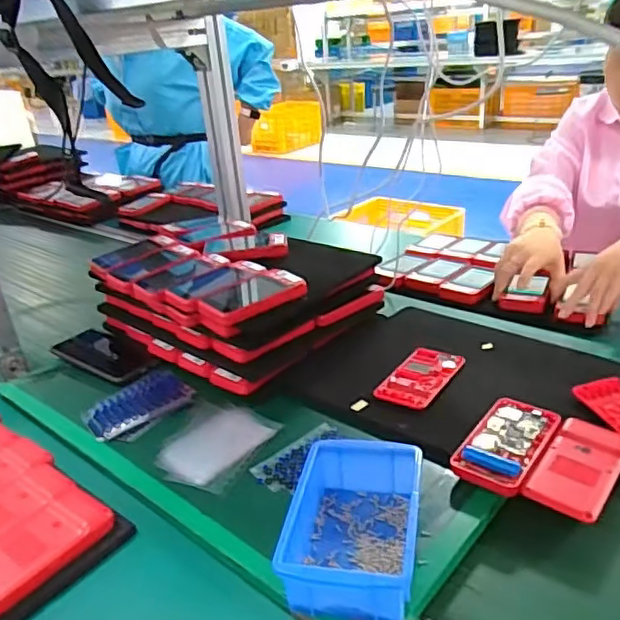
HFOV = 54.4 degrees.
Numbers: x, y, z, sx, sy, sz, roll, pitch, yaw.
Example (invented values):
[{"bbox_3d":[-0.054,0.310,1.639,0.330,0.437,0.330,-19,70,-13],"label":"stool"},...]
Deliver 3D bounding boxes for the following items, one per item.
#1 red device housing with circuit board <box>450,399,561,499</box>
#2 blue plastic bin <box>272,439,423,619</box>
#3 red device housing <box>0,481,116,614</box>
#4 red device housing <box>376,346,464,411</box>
[{"bbox_3d":[0.186,0.125,0.569,0.064,0.018,0.120,15,32,36],"label":"red device housing with circuit board"},{"bbox_3d":[0.037,0.171,0.484,0.094,0.057,0.143,1,26,14],"label":"blue plastic bin"},{"bbox_3d":[-0.236,0.205,0.525,0.072,0.014,0.120,13,31,34],"label":"red device housing"},{"bbox_3d":[0.127,0.076,0.691,0.066,0.011,0.116,13,31,33],"label":"red device housing"}]

